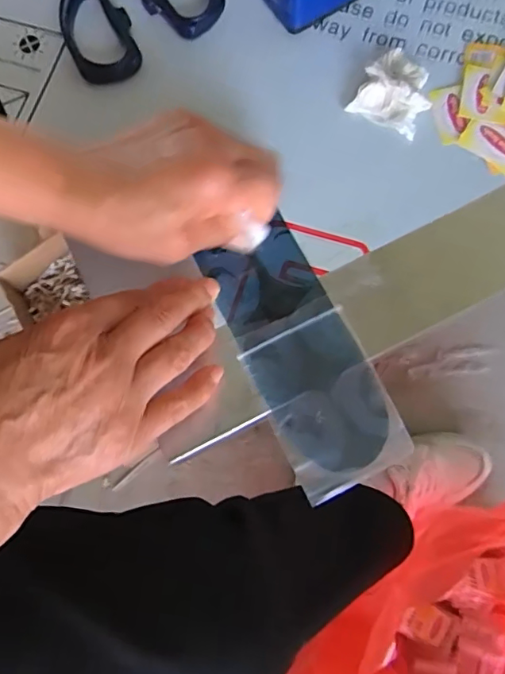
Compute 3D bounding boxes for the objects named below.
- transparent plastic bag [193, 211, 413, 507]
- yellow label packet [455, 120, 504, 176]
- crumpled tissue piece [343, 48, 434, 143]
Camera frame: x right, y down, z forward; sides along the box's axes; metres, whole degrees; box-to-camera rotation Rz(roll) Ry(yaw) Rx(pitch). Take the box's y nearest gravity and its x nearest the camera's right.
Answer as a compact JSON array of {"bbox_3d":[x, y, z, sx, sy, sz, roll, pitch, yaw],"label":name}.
[{"bbox_3d":[0.028,0.011,0.307,0.065,0.011,0.154,-26,80,-4],"label":"transparent plastic bag"},{"bbox_3d":[0.150,-0.119,0.325,0.040,0.004,0.026,40,82,10],"label":"yellow label packet"},{"bbox_3d":[0.091,-0.156,0.334,0.044,0.014,0.048,27,80,8],"label":"crumpled tissue piece"}]

